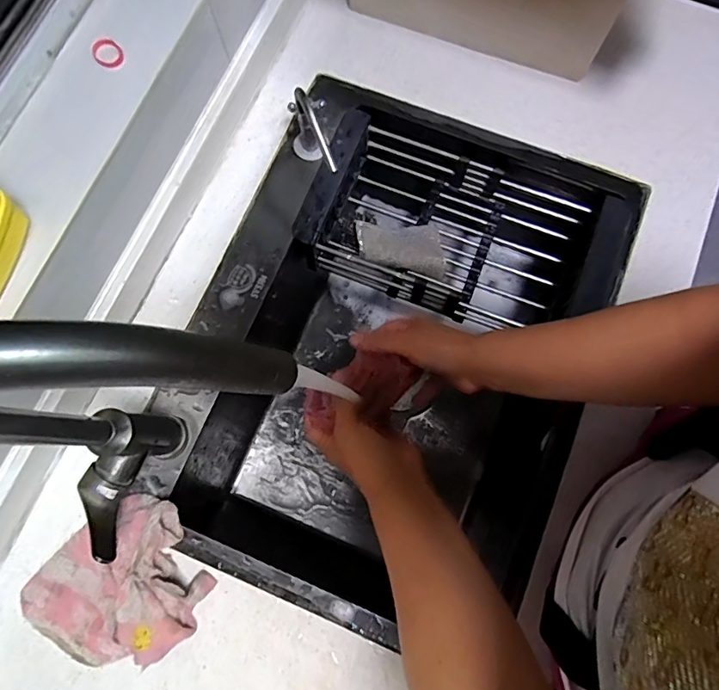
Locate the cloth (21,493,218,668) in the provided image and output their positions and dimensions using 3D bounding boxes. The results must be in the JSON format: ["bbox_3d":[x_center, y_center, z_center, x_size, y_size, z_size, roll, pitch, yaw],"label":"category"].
[{"bbox_3d":[-0.245,0.247,0.485,0.166,0.044,0.146,-33,79,-8],"label":"cloth"}]

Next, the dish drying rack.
[{"bbox_3d":[0.127,-0.145,0.633,0.373,0.091,0.201,20,81,3],"label":"dish drying rack"}]

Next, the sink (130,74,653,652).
[{"bbox_3d":[0.039,0.004,0.650,0.442,0.214,0.588,22,81,4],"label":"sink"}]

